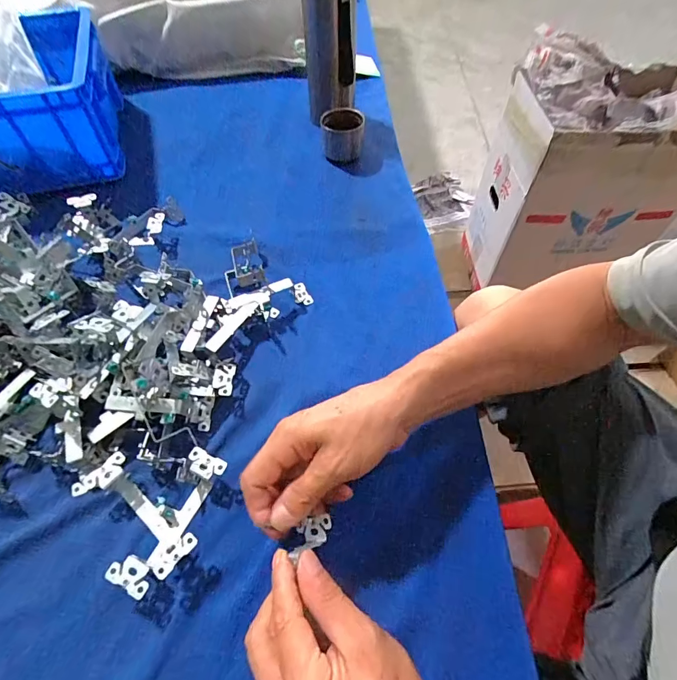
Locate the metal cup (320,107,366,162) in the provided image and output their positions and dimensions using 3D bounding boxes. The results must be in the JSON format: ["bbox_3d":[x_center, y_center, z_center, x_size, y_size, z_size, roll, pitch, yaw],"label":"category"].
[{"bbox_3d":[0.005,-0.305,0.594,0.060,0.062,0.066,0,57,-1],"label":"metal cup"}]

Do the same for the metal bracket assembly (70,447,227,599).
[{"bbox_3d":[-0.147,0.129,0.324,0.104,0.028,0.111,-37,65,-21],"label":"metal bracket assembly"}]

